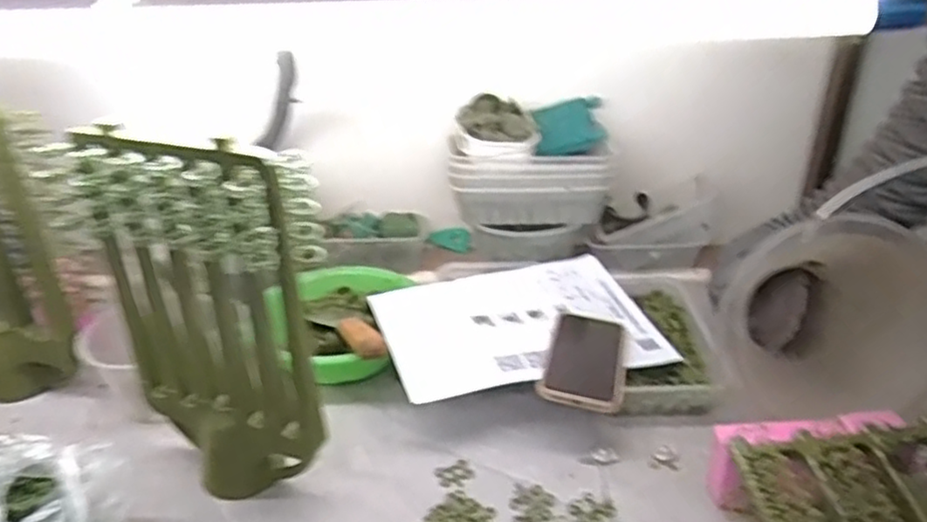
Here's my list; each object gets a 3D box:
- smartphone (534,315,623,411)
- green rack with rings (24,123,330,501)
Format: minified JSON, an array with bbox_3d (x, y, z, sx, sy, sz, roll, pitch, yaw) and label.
[{"bbox_3d":[0.128,0.101,0.730,0.077,0.016,0.160,10,24,12],"label":"smartphone"},{"bbox_3d":[-0.219,0.059,0.598,0.210,0.327,0.067,8,29,20],"label":"green rack with rings"}]

